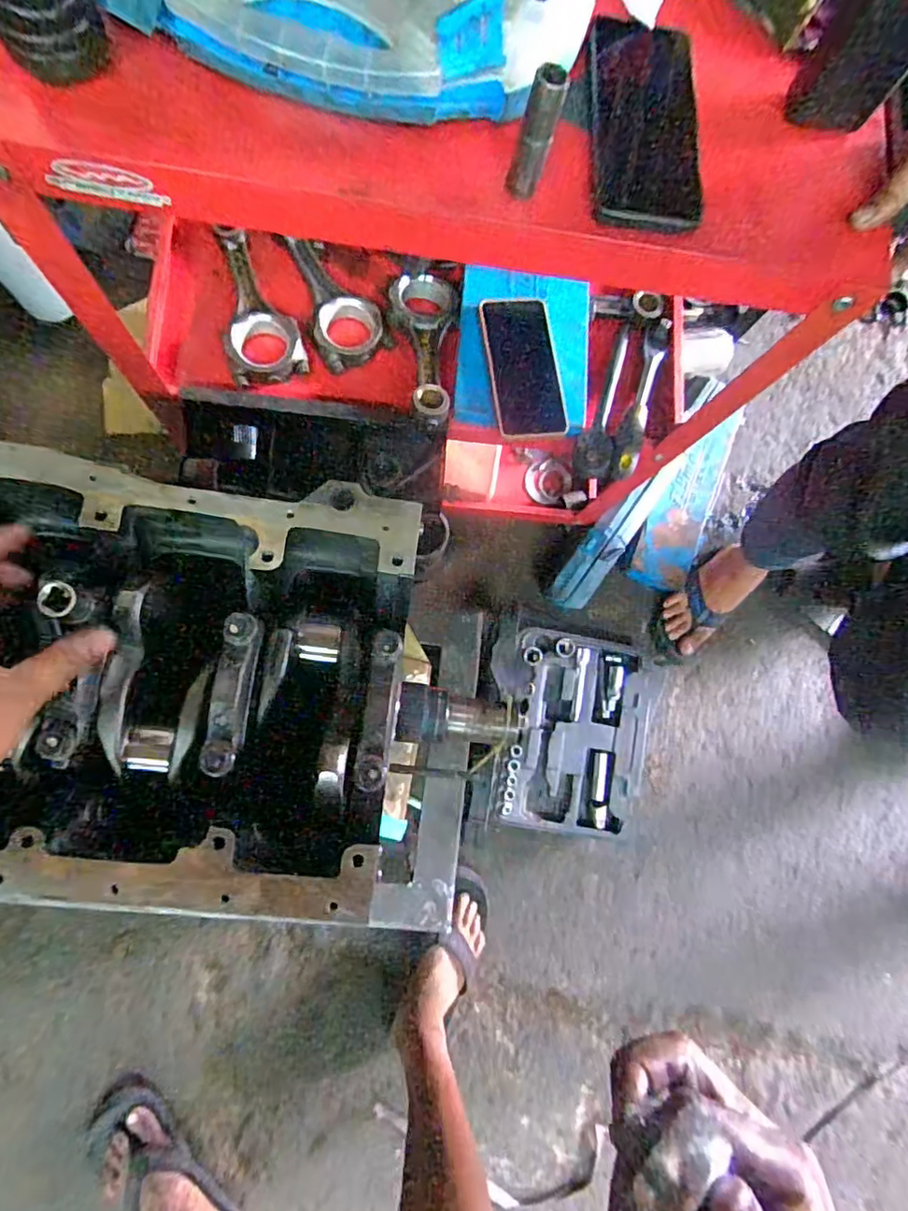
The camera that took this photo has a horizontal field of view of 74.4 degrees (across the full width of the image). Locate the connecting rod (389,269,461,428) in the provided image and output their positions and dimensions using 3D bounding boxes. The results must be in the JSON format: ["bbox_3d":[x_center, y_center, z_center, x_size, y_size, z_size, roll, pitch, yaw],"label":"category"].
[{"bbox_3d":[-0.032,-0.298,0.689,0.075,0.033,0.198,-1,70,-7],"label":"connecting rod"}]

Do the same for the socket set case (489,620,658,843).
[{"bbox_3d":[0.212,0.222,1.025,0.263,0.046,0.326,11,80,-5],"label":"socket set case"}]

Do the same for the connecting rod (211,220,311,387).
[{"bbox_3d":[-0.234,-0.355,0.691,0.084,0.029,0.191,-16,83,-9],"label":"connecting rod"}]

